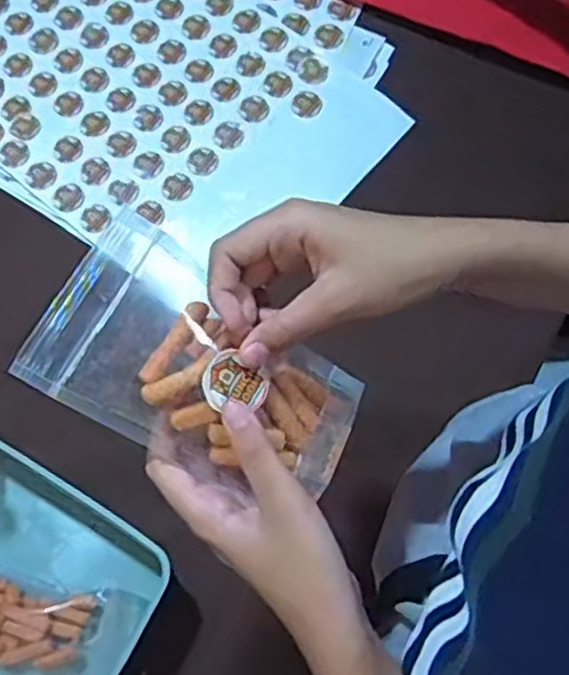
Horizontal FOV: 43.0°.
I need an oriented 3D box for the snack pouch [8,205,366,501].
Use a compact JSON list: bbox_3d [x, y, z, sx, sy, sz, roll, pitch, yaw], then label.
[{"bbox_3d":[-0.033,0.014,0.365,0.169,0.024,0.096,27,73,-22],"label":"snack pouch"}]

